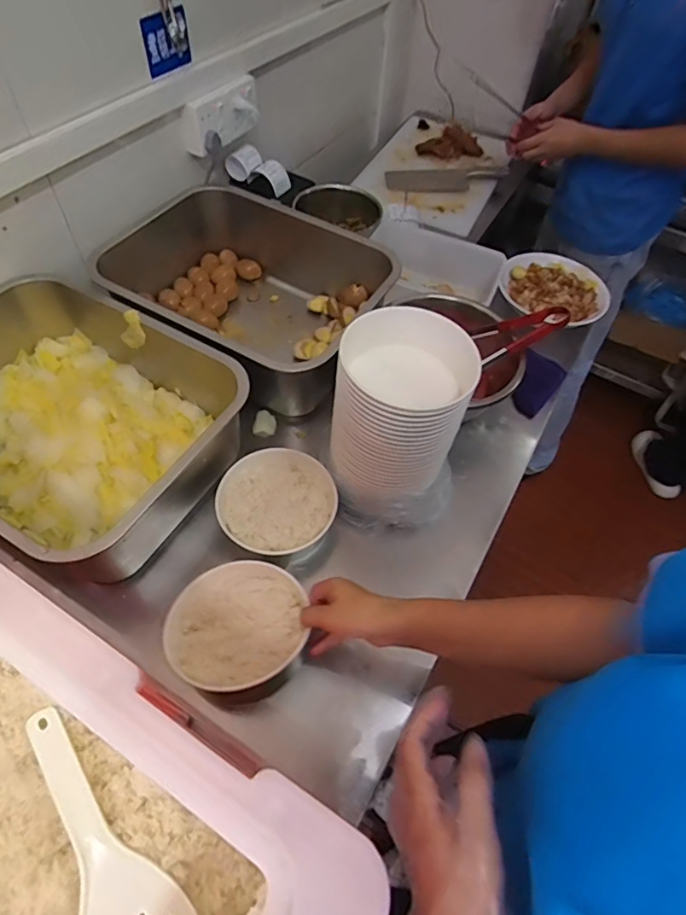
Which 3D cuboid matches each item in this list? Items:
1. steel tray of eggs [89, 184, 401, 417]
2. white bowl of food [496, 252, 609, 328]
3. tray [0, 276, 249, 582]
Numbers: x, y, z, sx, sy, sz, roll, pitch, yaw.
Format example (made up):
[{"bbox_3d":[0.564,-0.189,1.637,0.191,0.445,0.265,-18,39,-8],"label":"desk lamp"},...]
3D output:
[{"bbox_3d":[-0.163,-0.274,0.891,0.404,0.158,0.353,30,59,14],"label":"steel tray of eggs"},{"bbox_3d":[0.409,-0.326,1.007,0.214,0.043,0.185,28,58,13],"label":"white bowl of food"},{"bbox_3d":[-0.385,-0.052,0.715,0.414,0.144,0.330,28,58,13],"label":"tray"}]

